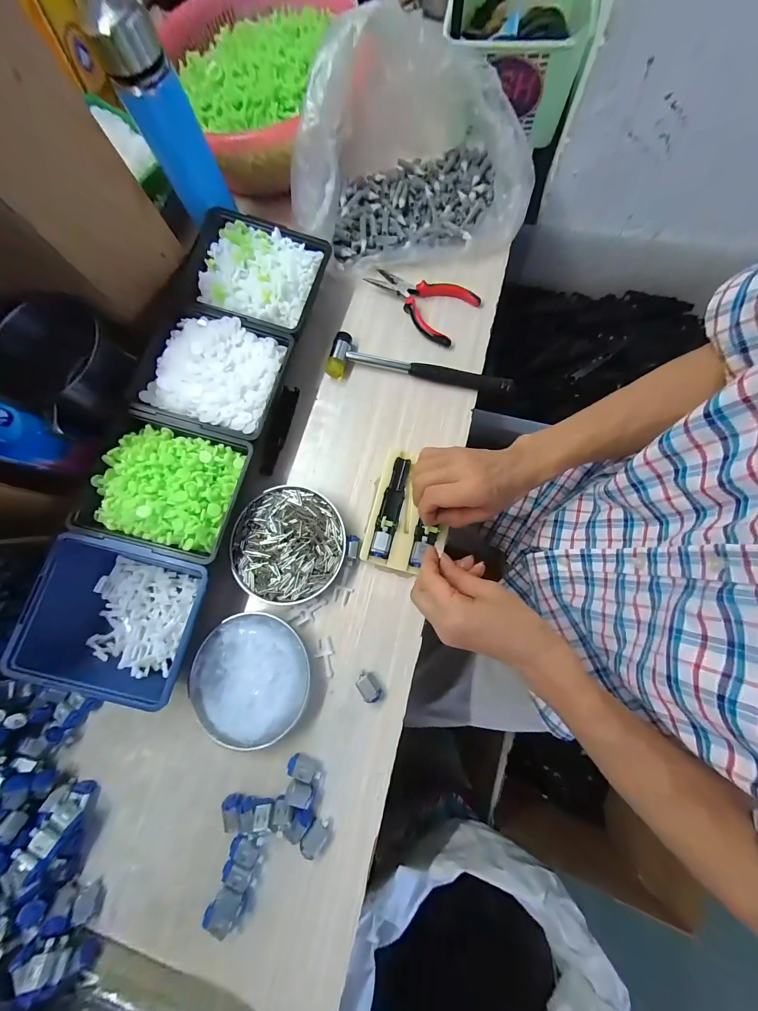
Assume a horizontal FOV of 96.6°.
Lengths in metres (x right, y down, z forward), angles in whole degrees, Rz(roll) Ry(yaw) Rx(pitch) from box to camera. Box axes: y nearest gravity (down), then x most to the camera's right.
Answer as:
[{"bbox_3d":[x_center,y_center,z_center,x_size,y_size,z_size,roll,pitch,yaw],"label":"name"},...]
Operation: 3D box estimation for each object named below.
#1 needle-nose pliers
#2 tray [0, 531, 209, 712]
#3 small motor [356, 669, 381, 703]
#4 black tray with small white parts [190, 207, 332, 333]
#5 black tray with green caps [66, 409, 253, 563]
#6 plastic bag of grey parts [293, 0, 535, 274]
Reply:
[{"bbox_3d":[0.055,-0.286,0.461,0.146,0.008,0.088,34,81,11],"label":"needle-nose pliers"},{"bbox_3d":[-0.281,0.117,0.369,0.172,0.059,0.148,14,79,4],"label":"tray"},{"bbox_3d":[-0.011,0.192,0.360,0.020,0.015,0.028,-38,80,-7],"label":"small motor"},{"bbox_3d":[-0.159,-0.296,0.444,0.153,0.047,0.142,15,79,4],"label":"black tray with small white parts"},{"bbox_3d":[-0.237,-0.022,0.384,0.155,0.051,0.142,15,79,4],"label":"black tray with green caps"},{"bbox_3d":[0.040,-0.453,0.419,0.290,0.159,0.201,-6,76,3],"label":"plastic bag of grey parts"}]

